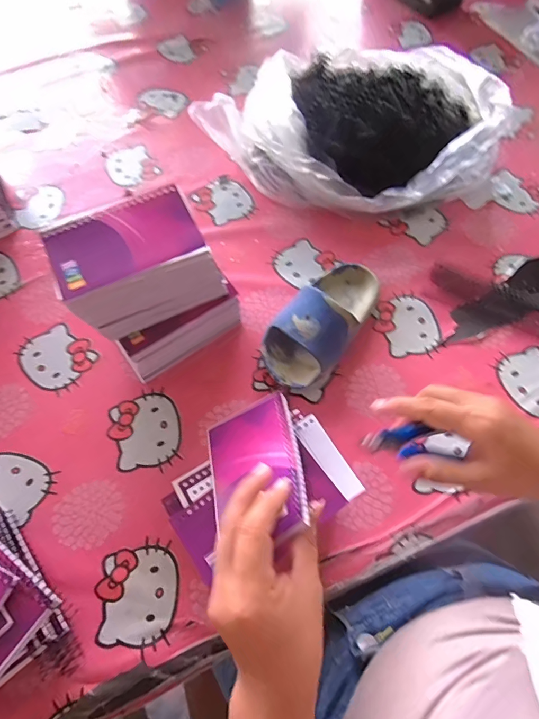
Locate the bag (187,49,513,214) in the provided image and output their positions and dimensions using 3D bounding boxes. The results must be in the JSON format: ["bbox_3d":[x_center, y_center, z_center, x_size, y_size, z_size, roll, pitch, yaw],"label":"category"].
[{"bbox_3d":[0.130,-0.321,0.580,0.320,0.102,0.309,40,71,18],"label":"bag"}]

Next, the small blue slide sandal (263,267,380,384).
[{"bbox_3d":[0.060,-0.050,0.473,0.084,0.060,0.176,36,70,16],"label":"small blue slide sandal"}]

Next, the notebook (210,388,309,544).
[{"bbox_3d":[-0.014,0.090,0.343,0.082,0.010,0.132,-33,36,16],"label":"notebook"}]

